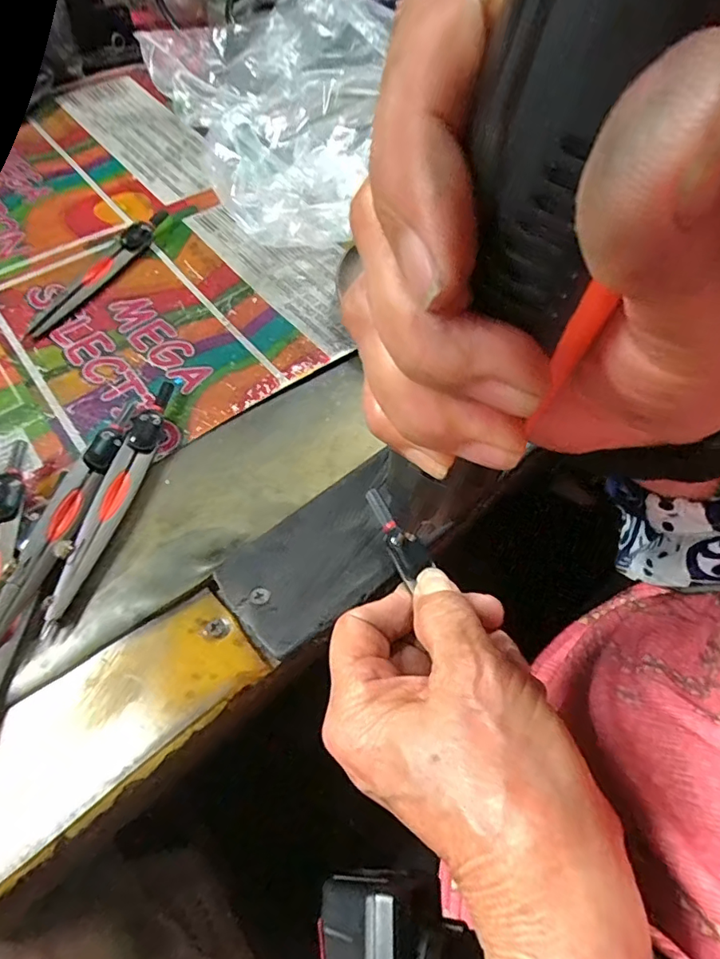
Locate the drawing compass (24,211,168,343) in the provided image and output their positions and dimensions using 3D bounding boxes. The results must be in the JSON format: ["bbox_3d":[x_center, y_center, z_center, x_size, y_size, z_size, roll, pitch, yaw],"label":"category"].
[{"bbox_3d":[-0.160,-0.131,0.325,0.017,0.012,0.125,23,60,12],"label":"drawing compass"}]

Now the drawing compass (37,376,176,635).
[{"bbox_3d":[-0.112,0.006,0.239,0.014,0.012,0.127,12,58,5],"label":"drawing compass"}]

